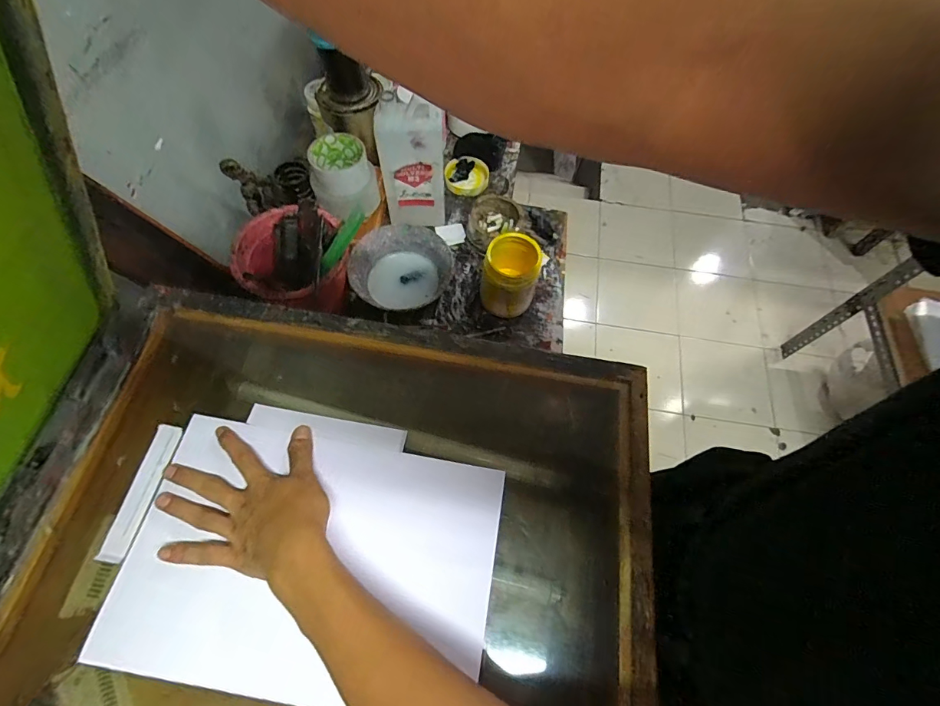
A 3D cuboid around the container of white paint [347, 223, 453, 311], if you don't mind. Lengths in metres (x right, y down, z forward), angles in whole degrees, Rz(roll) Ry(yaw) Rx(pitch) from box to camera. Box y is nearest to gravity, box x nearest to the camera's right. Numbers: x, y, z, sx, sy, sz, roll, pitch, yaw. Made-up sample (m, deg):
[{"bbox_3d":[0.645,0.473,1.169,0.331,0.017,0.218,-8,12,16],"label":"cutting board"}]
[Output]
[{"bbox_3d":[-0.109,-0.128,0.683,0.151,0.064,0.145,1,65,-1],"label":"container of white paint"}]

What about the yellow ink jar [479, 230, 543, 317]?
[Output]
[{"bbox_3d":[0.059,-0.114,0.656,0.081,0.118,0.087,8,65,2],"label":"yellow ink jar"}]

